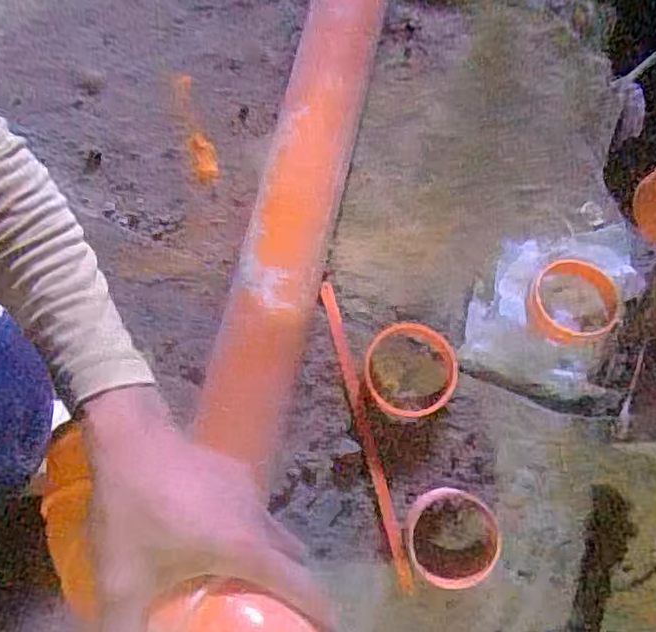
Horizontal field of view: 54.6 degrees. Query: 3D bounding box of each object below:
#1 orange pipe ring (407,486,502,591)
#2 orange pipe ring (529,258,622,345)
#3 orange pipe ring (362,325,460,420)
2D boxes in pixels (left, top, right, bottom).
[{"bbox_3d":[0.113,0.200,0.577,0.081,0.040,0.084,0,74,1],"label":"orange pipe ring"},{"bbox_3d":[0.252,-0.018,0.647,0.098,0.021,0.089,-13,74,-2],"label":"orange pipe ring"},{"bbox_3d":[0.082,0.054,0.627,0.090,0.017,0.092,0,74,1],"label":"orange pipe ring"}]

